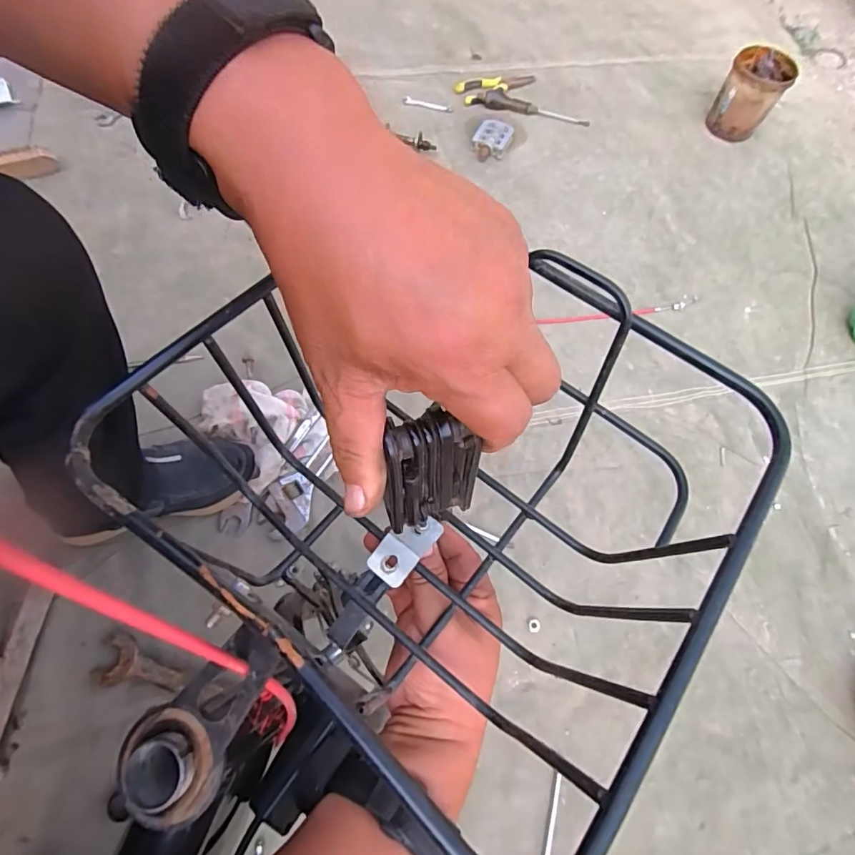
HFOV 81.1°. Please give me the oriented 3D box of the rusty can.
[{"bbox_3d":[0.670,-0.690,1.053,0.112,0.144,0.117,1,67,-3],"label":"rusty can"}]

